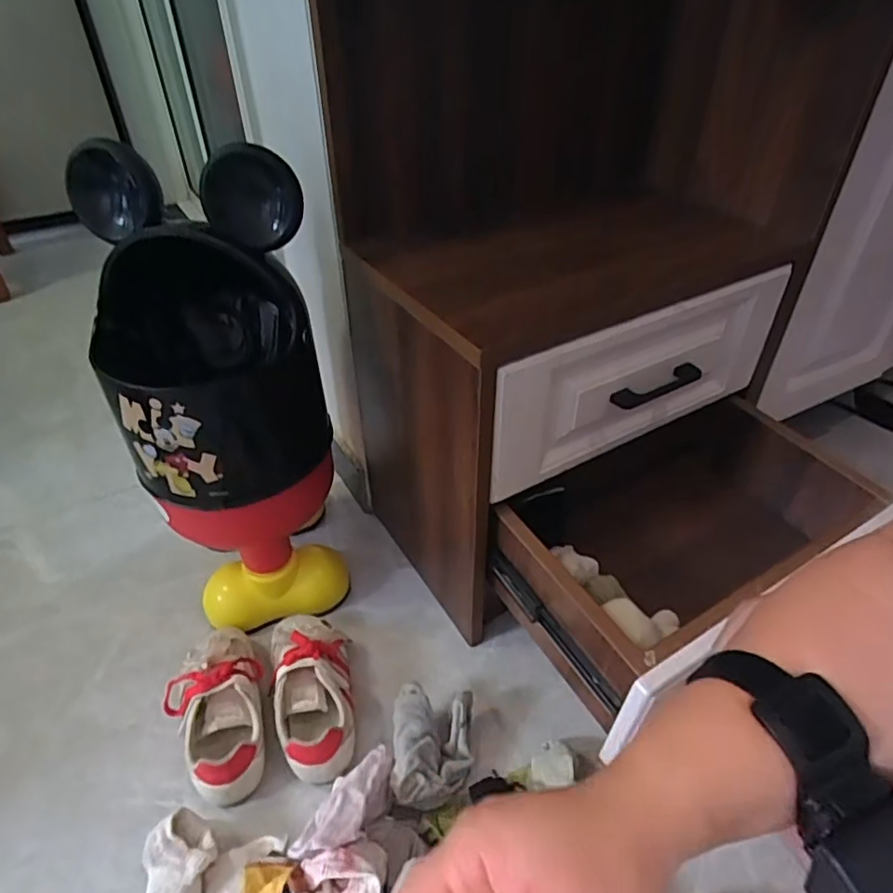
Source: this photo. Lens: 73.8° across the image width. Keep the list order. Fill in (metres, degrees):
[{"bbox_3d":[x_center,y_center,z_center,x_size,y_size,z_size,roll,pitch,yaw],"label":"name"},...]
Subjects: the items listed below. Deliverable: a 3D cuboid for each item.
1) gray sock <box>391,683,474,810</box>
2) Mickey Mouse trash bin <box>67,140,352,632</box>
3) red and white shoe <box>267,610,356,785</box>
[{"bbox_3d":[-0.014,0.325,0.646,0.085,0.063,0.122,-2,40,0],"label":"gray sock"},{"bbox_3d":[-0.259,-0.040,0.719,0.227,0.555,0.236,-20,43,-21],"label":"Mickey Mouse trash bin"},{"bbox_3d":[-0.157,0.278,0.699,0.089,0.080,0.201,-9,40,-9],"label":"red and white shoe"}]

